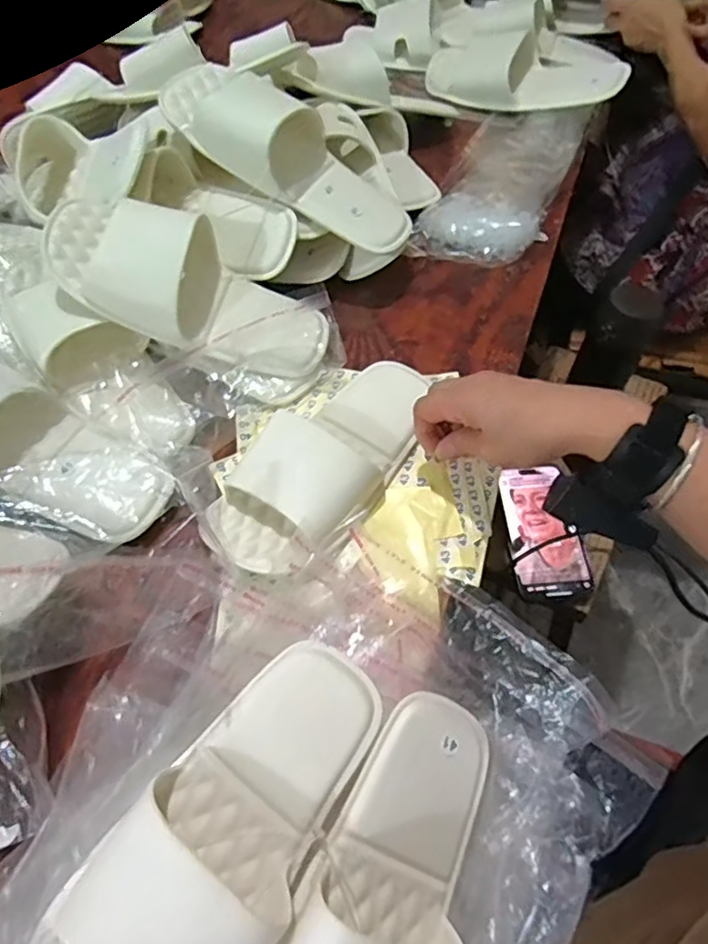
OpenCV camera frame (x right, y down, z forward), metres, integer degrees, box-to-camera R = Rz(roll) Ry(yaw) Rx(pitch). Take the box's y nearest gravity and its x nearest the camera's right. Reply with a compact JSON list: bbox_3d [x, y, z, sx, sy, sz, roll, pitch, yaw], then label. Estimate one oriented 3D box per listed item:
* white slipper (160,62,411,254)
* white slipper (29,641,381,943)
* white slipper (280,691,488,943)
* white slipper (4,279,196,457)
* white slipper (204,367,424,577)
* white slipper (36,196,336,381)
[{"bbox_3d":[-0.054,-0.309,0.578,0.254,0.067,0.101,31,58,-13],"label":"white slipper"},{"bbox_3d":[-0.063,0.186,0.320,0.095,0.052,0.201,32,55,20],"label":"white slipper"},{"bbox_3d":[0.018,0.229,0.316,0.093,0.056,0.218,43,61,-7],"label":"white slipper"},{"bbox_3d":[-0.205,-0.087,0.508,0.215,0.050,0.083,43,66,11],"label":"white slipper"},{"bbox_3d":[-0.016,-0.018,0.475,0.099,0.053,0.235,31,62,20],"label":"white slipper"},{"bbox_3d":[-0.138,-0.160,0.518,0.249,0.065,0.097,25,57,-14],"label":"white slipper"}]

